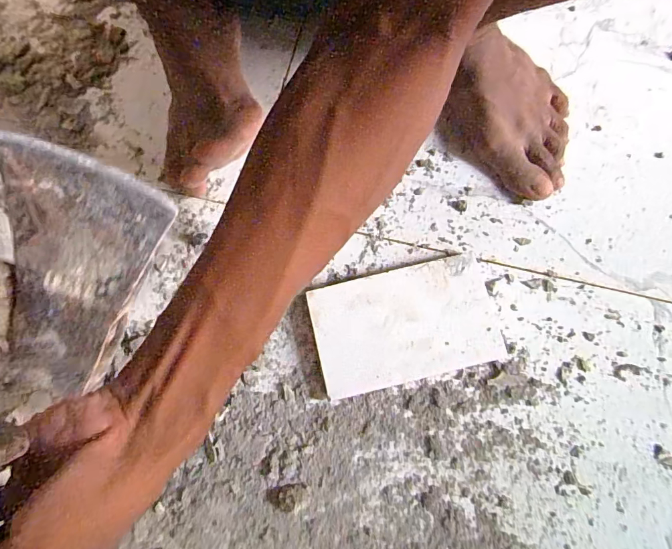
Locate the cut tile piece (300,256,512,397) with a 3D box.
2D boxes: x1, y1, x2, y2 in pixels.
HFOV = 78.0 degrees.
[{"bbox_3d":[0.055,0.039,0.335,0.142,0.014,0.090,-13,75,-2],"label":"cut tile piece"}]

